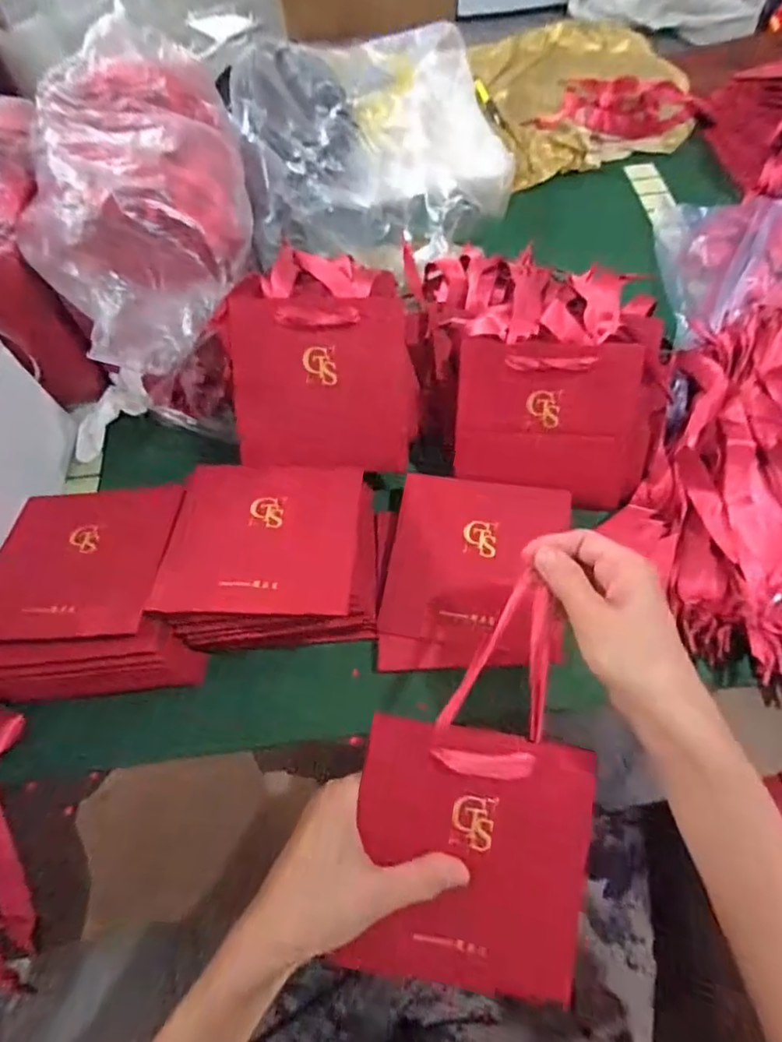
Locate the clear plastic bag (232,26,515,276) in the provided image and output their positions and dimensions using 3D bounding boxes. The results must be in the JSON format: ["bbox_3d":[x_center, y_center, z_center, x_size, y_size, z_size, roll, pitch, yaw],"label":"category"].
[{"bbox_3d":[-0.018,-0.471,0.669,0.305,0.101,0.396,-3,63,1],"label":"clear plastic bag"}]

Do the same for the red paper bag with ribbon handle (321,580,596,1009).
[{"bbox_3d":[0.054,0.149,0.331,0.132,0.013,0.229,12,81,-1],"label":"red paper bag with ribbon handle"}]

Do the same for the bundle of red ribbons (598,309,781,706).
[{"bbox_3d":[0.282,-0.032,0.447,0.173,0.061,0.325,5,63,6],"label":"bundle of red ribbons"}]

